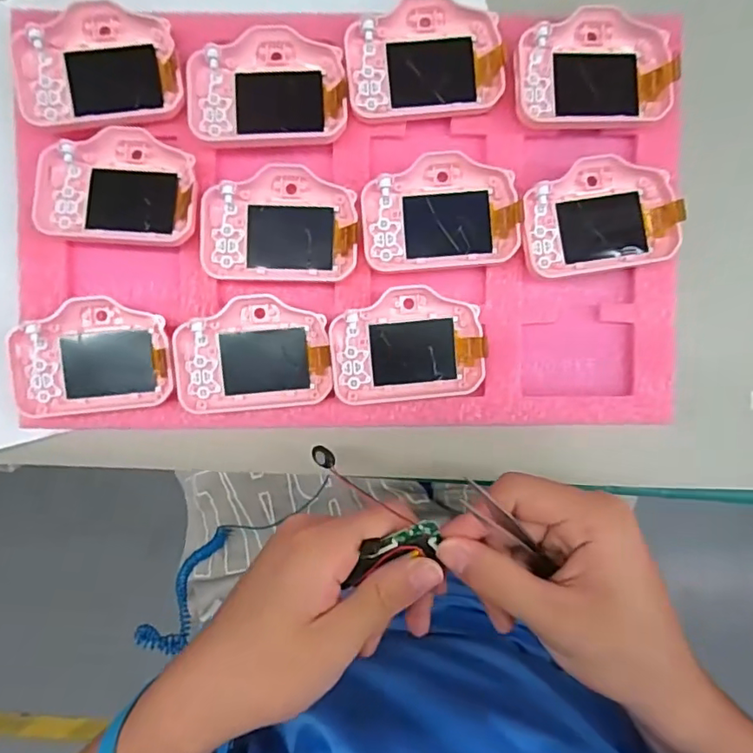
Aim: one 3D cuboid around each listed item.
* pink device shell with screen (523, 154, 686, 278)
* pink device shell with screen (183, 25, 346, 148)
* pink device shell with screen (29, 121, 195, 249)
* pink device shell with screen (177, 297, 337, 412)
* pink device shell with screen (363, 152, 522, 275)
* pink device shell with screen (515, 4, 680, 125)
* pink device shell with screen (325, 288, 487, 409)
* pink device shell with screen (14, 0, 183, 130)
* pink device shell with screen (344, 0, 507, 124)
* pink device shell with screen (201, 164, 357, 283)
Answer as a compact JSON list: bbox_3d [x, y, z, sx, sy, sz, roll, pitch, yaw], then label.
[{"bbox_3d":[0.121,-0.089,0.305,0.080,0.019,0.060,-10,93,-1],"label":"pink device shell with screen"},{"bbox_3d":[-0.059,-0.157,0.301,0.082,0.009,0.060,-3,93,-2],"label":"pink device shell with screen"},{"bbox_3d":[-0.140,-0.104,0.301,0.084,0.011,0.061,3,93,-2],"label":"pink device shell with screen"},{"bbox_3d":[-0.068,-0.012,0.307,0.081,0.012,0.061,-7,93,-2],"label":"pink device shell with screen"},{"bbox_3d":[0.035,-0.090,0.304,0.083,0.015,0.060,-3,93,-2],"label":"pink device shell with screen"},{"bbox_3d":[0.117,-0.167,0.302,0.082,0.017,0.058,-1,93,-2],"label":"pink device shell with screen"},{"bbox_3d":[0.017,-0.017,0.308,0.082,0.014,0.061,-6,91,0],"label":"pink device shell with screen"},{"bbox_3d":[-0.150,-0.167,0.297,0.081,0.011,0.059,-9,93,-1],"label":"pink device shell with screen"},{"bbox_3d":[0.025,-0.175,0.302,0.082,0.016,0.059,-7,93,-2],"label":"pink device shell with screen"},{"bbox_3d":[-0.052,-0.083,0.304,0.082,0.011,0.060,2,93,-2],"label":"pink device shell with screen"}]

